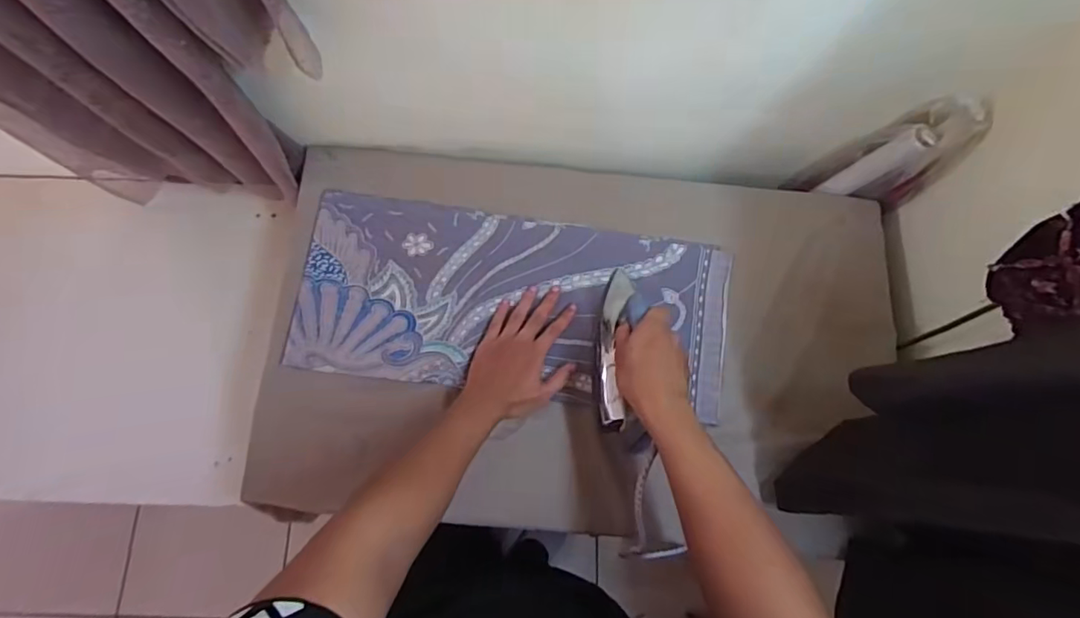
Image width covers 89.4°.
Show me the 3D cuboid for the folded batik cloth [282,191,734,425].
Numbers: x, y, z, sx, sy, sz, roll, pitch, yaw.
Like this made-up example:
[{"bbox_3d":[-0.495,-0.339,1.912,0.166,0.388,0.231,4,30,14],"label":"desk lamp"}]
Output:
[{"bbox_3d":[-0.033,-0.009,0.708,0.545,0.015,0.236,8,73,1],"label":"folded batik cloth"}]

